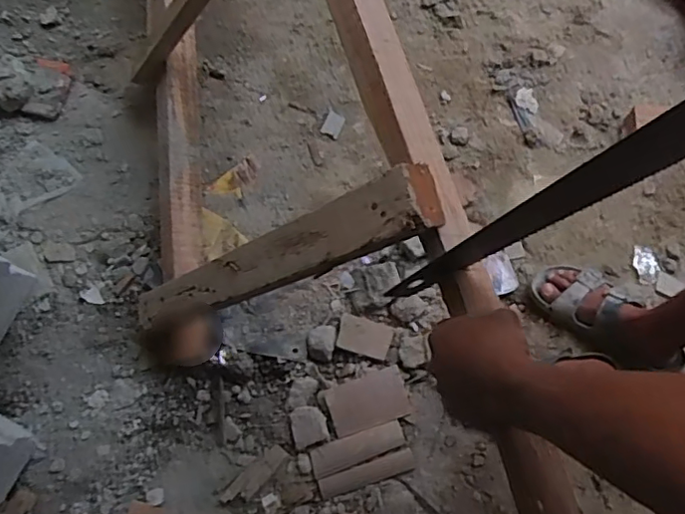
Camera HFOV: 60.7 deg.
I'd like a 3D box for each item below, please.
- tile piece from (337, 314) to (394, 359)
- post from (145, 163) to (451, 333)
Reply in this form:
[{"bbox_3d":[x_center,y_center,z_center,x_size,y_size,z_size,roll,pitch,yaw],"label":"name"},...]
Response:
[{"bbox_3d":[0.037,0.132,0.966,0.089,0.009,0.056,19,66,-10],"label":"tile piece"},{"bbox_3d":[-0.112,0.017,0.695,0.035,0.544,0.061,14,66,-40],"label":"post"}]

